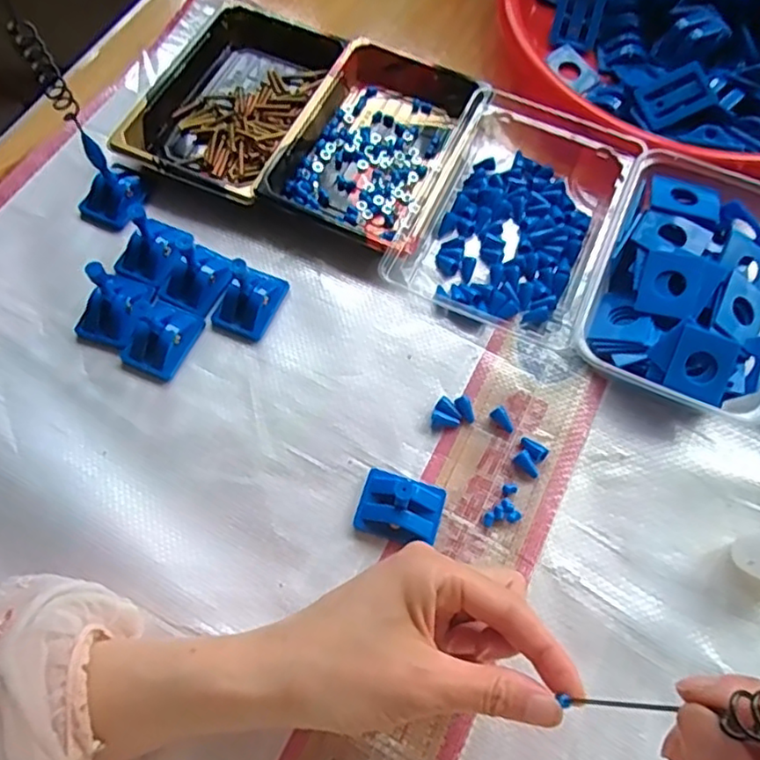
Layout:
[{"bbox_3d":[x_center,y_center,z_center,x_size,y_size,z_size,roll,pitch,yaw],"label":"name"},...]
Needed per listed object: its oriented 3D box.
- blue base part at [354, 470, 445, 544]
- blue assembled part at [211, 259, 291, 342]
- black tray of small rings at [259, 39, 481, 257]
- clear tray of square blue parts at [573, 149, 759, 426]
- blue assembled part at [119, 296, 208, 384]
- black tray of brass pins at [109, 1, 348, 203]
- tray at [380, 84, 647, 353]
[{"bbox_3d":[0.011,0.068,0.340,0.044,0.017,0.035,18,66,7],"label":"blue base part"},{"bbox_3d":[-0.080,-0.054,0.383,0.033,0.040,0.043,26,67,10],"label":"blue assembled part"},{"bbox_3d":[-0.003,-0.168,0.438,0.099,0.029,0.162,26,67,10],"label":"black tray of small rings"},{"bbox_3d":[0.187,-0.057,0.386,0.112,0.035,0.167,23,66,9],"label":"clear tray of square blue parts"},{"bbox_3d":[-0.129,-0.028,0.375,0.034,0.022,0.045,22,66,8],"label":"blue assembled part"},{"bbox_3d":[-0.104,-0.198,0.453,0.109,0.021,0.160,22,66,8],"label":"black tray of brass pins"},{"bbox_3d":[0.091,-0.117,0.416,0.121,0.031,0.180,22,66,8],"label":"tray"}]

